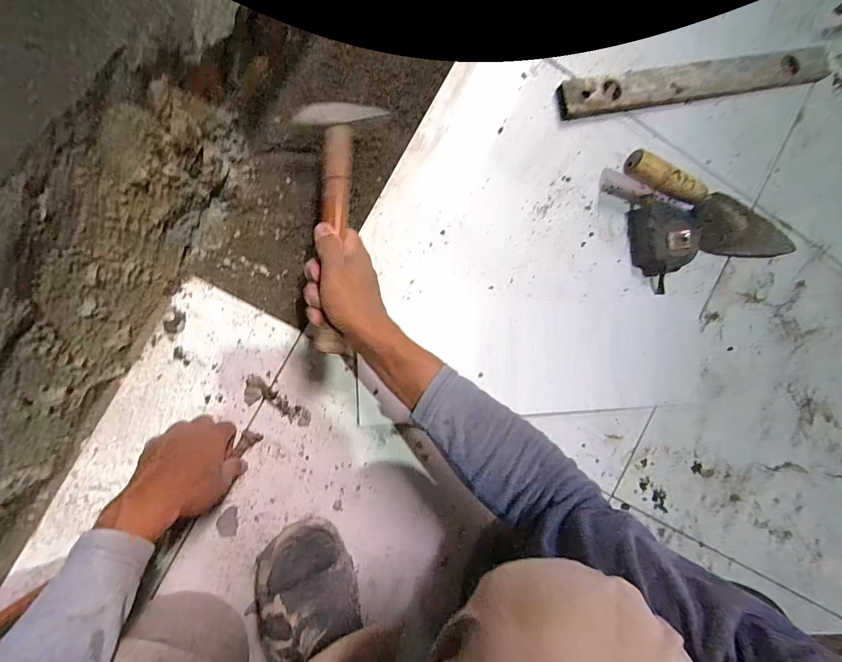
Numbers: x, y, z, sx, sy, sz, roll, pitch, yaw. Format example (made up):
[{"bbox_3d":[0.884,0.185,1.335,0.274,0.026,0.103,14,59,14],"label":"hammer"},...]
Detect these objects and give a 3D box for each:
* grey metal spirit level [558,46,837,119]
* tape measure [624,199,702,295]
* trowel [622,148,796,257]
[{"bbox_3d":[0.415,-0.368,0.563,0.456,0.016,0.050,-14,92,-8],"label":"grey metal spirit level"},{"bbox_3d":[0.351,-0.122,0.550,0.075,0.053,0.130,-13,92,-8],"label":"tape measure"},{"bbox_3d":[0.413,-0.174,0.553,0.306,0.054,0.086,15,88,-22],"label":"trowel"}]

